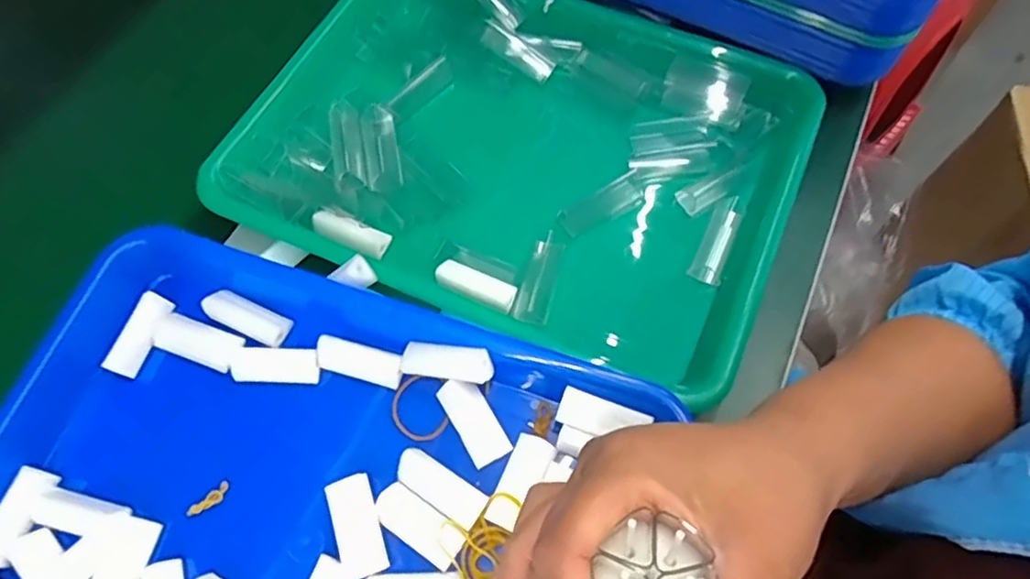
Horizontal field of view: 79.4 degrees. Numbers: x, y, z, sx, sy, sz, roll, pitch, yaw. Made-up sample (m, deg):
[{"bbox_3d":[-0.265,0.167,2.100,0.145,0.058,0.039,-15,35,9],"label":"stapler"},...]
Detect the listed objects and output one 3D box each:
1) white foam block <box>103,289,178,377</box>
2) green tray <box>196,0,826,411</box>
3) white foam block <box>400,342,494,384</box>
[{"bbox_3d":[-0.205,0.025,0.342,0.015,0.016,0.046,20,68,11],"label":"white foam block"},{"bbox_3d":[0.005,-0.091,0.405,0.344,0.047,0.251,21,68,12],"label":"green tray"},{"bbox_3d":[-0.035,0.038,0.320,0.048,0.012,0.018,2,70,17],"label":"white foam block"}]

